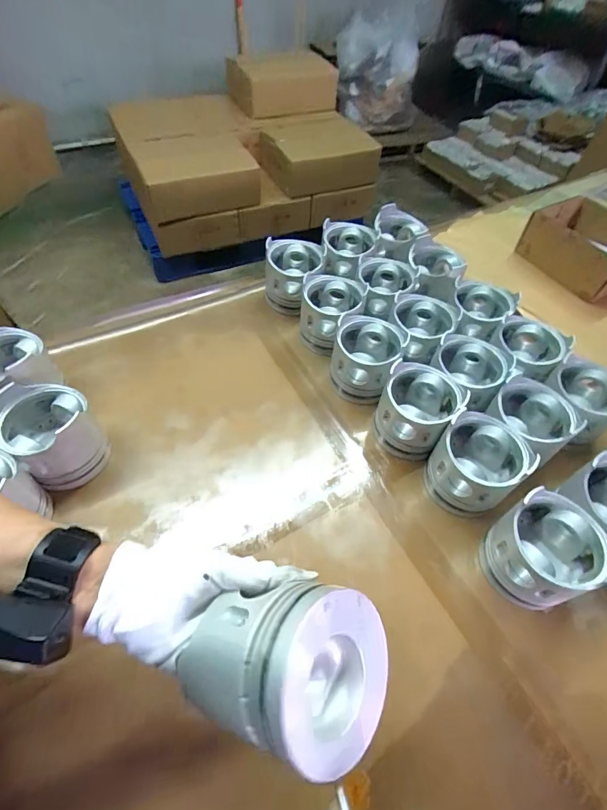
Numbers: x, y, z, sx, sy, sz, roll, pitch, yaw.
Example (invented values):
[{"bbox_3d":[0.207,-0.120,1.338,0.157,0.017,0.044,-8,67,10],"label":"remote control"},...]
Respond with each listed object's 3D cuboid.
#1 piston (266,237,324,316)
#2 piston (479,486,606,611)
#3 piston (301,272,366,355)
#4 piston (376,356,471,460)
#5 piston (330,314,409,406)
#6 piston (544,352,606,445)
[{"bbox_3d":[-0.018,-0.236,0.758,0.093,0.116,0.100,1,52,-2],"label":"piston"},{"bbox_3d":[0.267,0.163,0.460,0.109,0.091,0.101,1,52,-2],"label":"piston"},{"bbox_3d":[0.044,-0.157,0.699,0.095,0.096,0.102,1,52,-2],"label":"piston"},{"bbox_3d":[0.161,0.006,0.584,0.101,0.095,0.103,1,52,-2],"label":"piston"},{"bbox_3d":[0.098,-0.075,0.636,0.098,0.103,0.101,1,52,-2],"label":"piston"},{"bbox_3d":[0.402,-0.003,0.596,0.101,0.085,0.117,15,53,8],"label":"piston"}]

